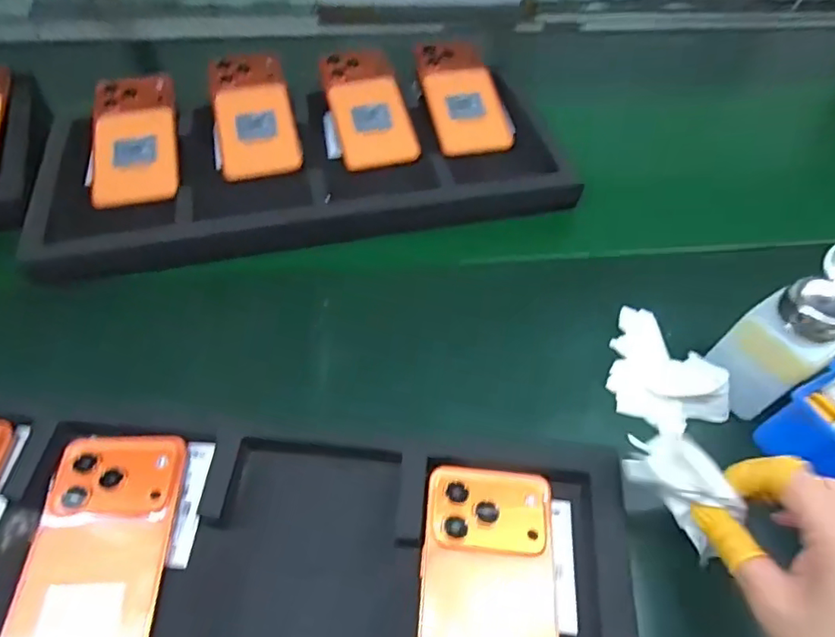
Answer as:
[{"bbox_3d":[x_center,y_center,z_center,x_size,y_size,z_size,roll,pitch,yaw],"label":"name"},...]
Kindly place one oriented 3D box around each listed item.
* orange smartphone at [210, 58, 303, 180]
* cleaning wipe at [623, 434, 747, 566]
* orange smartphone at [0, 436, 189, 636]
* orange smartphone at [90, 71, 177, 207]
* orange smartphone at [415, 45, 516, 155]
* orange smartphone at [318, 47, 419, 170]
[{"bbox_3d":[-0.161,-0.201,0.543,0.075,0.011,0.150,-10,69,-9],"label":"orange smartphone"},{"bbox_3d":[0.148,0.097,0.309,0.067,0.056,0.027,31,58,19],"label":"cleaning wipe"},{"bbox_3d":[-0.180,0.145,0.304,0.074,0.014,0.165,1,54,-2],"label":"orange smartphone"},{"bbox_3d":[-0.271,-0.172,0.524,0.075,0.014,0.172,-8,63,-11],"label":"orange smartphone"},{"bbox_3d":[0.047,-0.235,0.579,0.075,0.007,0.153,-12,69,-3],"label":"orange smartphone"},{"bbox_3d":[-0.049,-0.216,0.559,0.077,0.006,0.159,-11,67,-11],"label":"orange smartphone"}]

